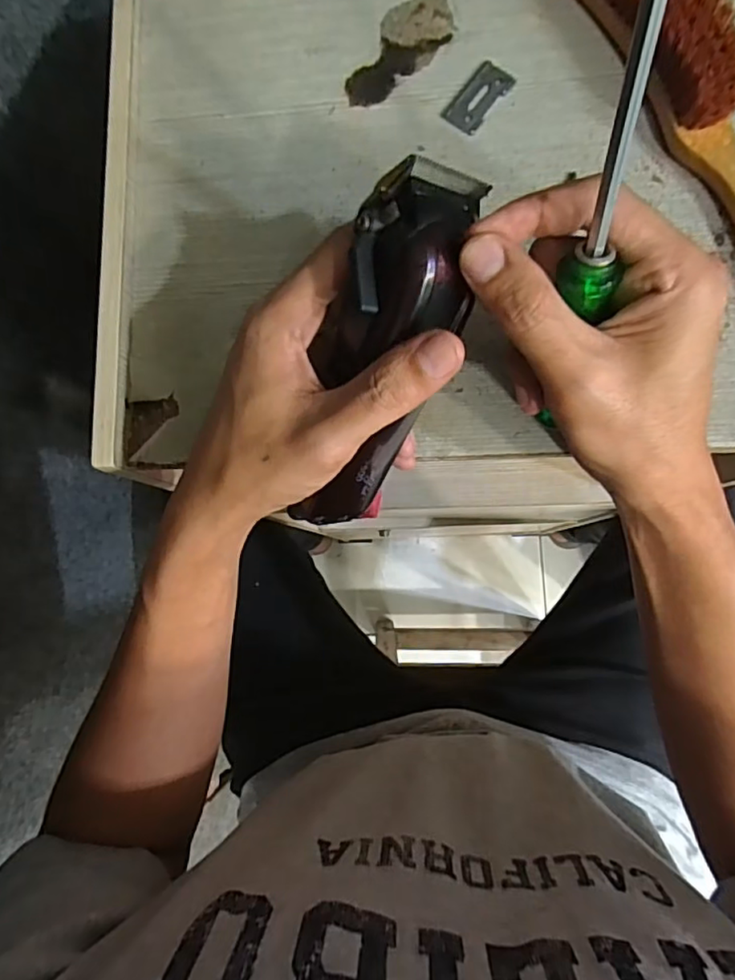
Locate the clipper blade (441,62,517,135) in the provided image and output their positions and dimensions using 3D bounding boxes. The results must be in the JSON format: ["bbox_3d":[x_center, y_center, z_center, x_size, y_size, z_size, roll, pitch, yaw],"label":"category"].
[{"bbox_3d":[0.062,-0.218,0.325,0.022,0.004,0.041,39,87,10],"label":"clipper blade"}]

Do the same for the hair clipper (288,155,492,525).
[{"bbox_3d":[0.006,-0.052,0.257,0.053,0.044,0.159,21,122,8],"label":"hair clipper"}]

